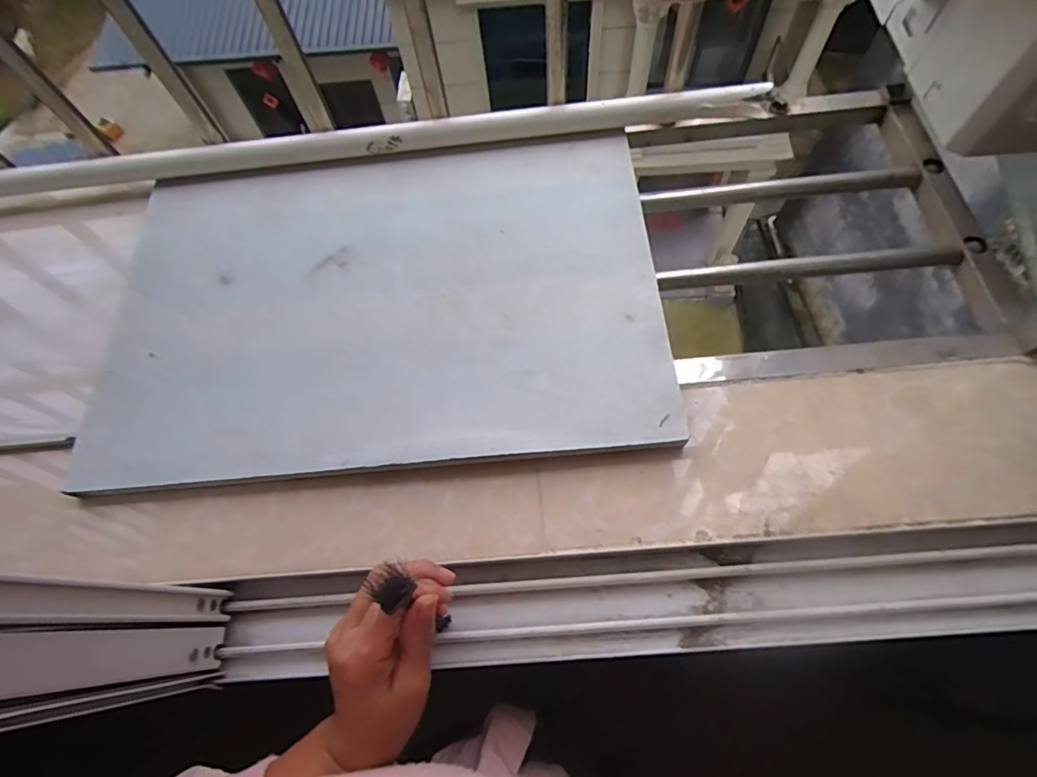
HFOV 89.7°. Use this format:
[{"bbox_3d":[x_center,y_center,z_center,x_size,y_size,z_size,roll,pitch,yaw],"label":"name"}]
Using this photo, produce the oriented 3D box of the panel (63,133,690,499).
[{"bbox_3d":[-0.120,-0.085,0.449,0.468,0.016,0.315,-5,68,3],"label":"panel"}]

